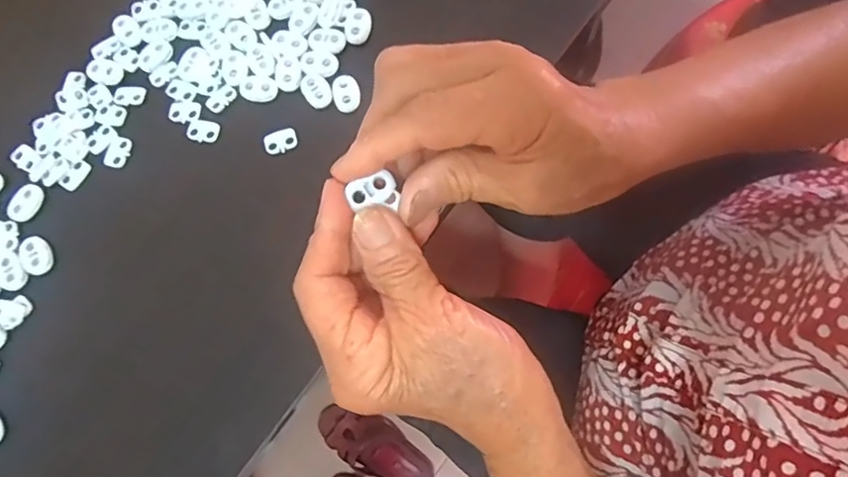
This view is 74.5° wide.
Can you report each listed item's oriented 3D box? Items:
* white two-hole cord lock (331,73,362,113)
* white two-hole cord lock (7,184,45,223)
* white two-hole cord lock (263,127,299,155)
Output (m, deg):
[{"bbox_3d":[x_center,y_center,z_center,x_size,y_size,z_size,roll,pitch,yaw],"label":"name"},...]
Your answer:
[{"bbox_3d":[-0.045,-0.085,0.321,0.016,0.004,0.026,-13,68,-3],"label":"white two-hole cord lock"},{"bbox_3d":[-0.229,-0.020,0.321,0.016,0.004,0.022,20,70,10],"label":"white two-hole cord lock"},{"bbox_3d":[-0.083,-0.056,0.320,0.019,0.004,0.015,-28,70,-9],"label":"white two-hole cord lock"}]

